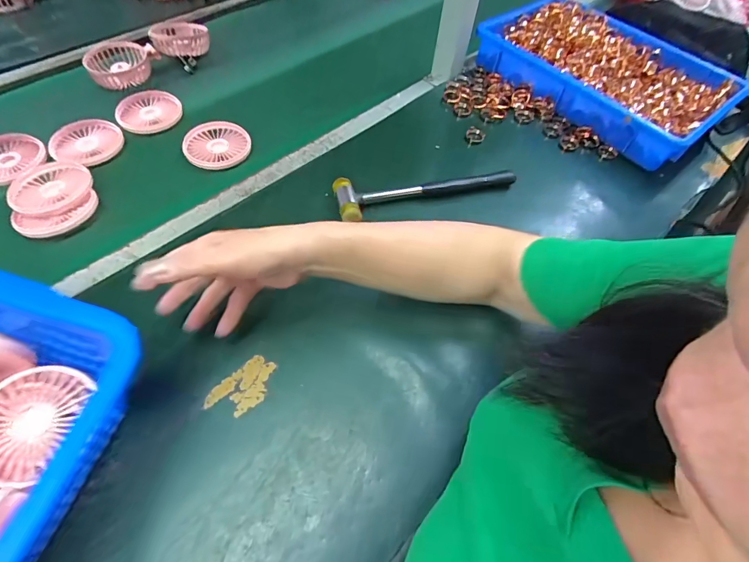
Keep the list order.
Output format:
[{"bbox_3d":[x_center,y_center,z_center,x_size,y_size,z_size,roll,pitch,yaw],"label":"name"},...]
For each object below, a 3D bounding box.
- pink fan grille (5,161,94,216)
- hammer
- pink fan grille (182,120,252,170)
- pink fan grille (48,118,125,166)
[{"bbox_3d":[-0.393,-0.115,0.486,0.082,0.014,0.083,2,58,-3],"label":"pink fan grille"},{"bbox_3d":[0.070,-0.122,0.520,0.239,0.025,0.059,-12,59,-11],"label":"hammer"},{"bbox_3d":[-0.218,-0.192,0.554,0.085,0.013,0.089,-7,59,-8],"label":"pink fan grille"},{"bbox_3d":[-0.388,-0.190,0.540,0.088,0.011,0.088,2,58,-3],"label":"pink fan grille"}]

